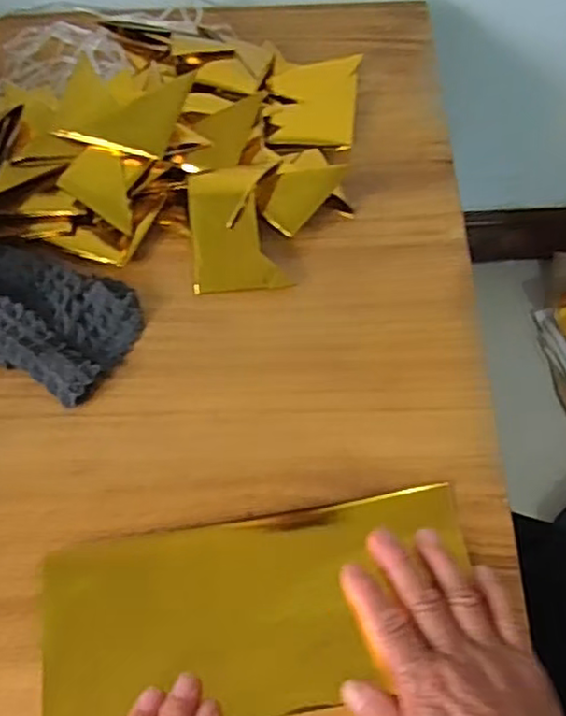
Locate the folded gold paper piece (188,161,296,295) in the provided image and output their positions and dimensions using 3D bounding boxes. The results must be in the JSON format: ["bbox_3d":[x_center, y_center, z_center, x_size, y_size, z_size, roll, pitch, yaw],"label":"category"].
[{"bbox_3d":[-0.036,-0.098,0.504,0.068,0.006,0.094,-6,88,0],"label":"folded gold paper piece"}]

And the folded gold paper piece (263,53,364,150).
[{"bbox_3d":[0.026,-0.228,0.583,0.076,0.012,0.100,4,61,5],"label":"folded gold paper piece"}]

